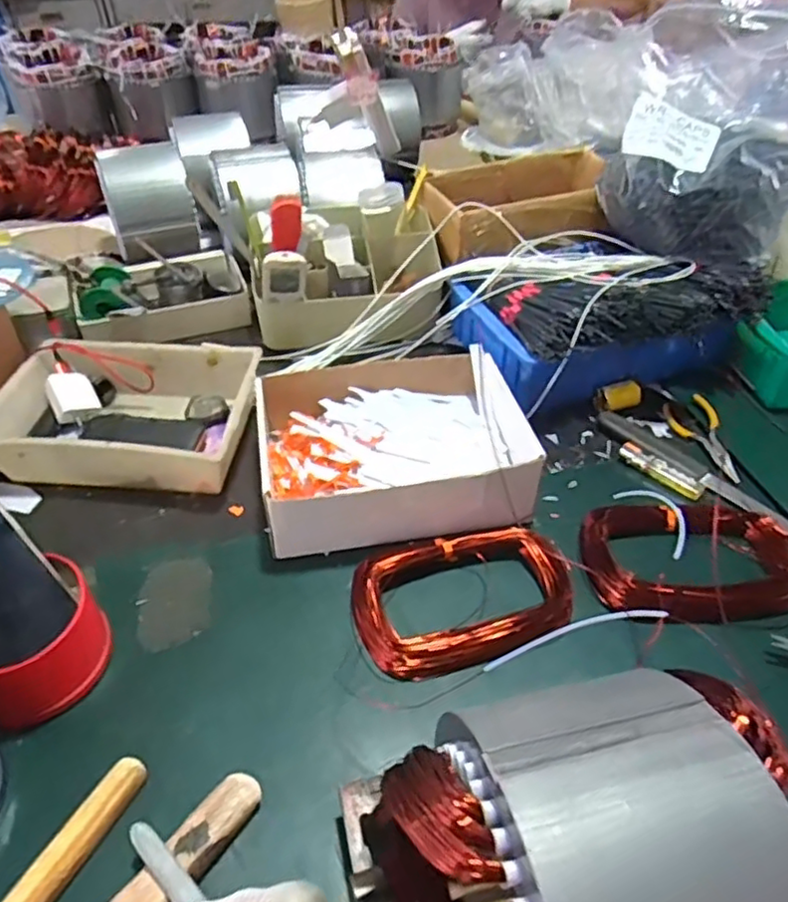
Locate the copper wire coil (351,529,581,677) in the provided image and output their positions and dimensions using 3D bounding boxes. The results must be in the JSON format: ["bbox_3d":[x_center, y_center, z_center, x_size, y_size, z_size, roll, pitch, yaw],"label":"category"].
[{"bbox_3d":[0.056,0.112,0.529,0.176,0.030,0.124,-13,45,-15],"label":"copper wire coil"}]

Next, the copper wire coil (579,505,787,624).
[{"bbox_3d":[0.255,0.086,0.556,0.180,0.022,0.126,-8,44,-10],"label":"copper wire coil"}]

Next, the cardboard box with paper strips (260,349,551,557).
[{"bbox_3d":[-0.002,-0.008,0.617,0.246,0.067,0.199,-5,44,-7],"label":"cardboard box with paper strips"}]

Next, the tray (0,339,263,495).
[{"bbox_3d":[-0.265,-0.039,0.663,0.251,0.062,0.168,3,44,2],"label":"tray"}]

